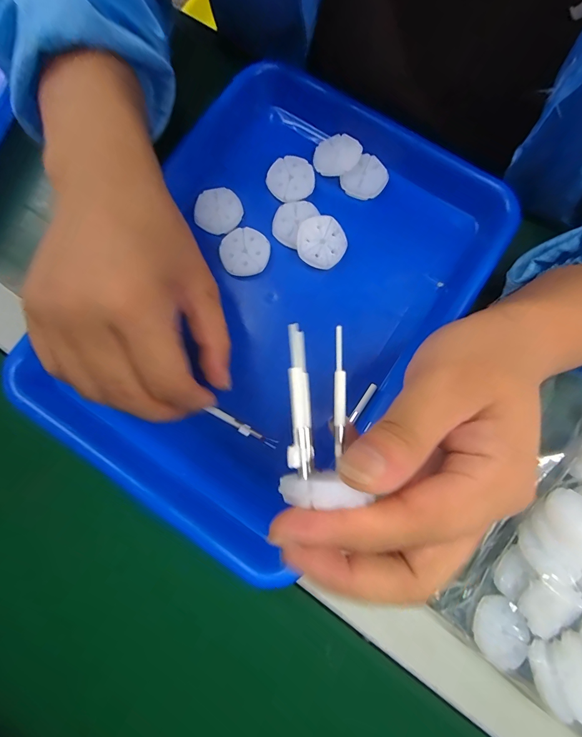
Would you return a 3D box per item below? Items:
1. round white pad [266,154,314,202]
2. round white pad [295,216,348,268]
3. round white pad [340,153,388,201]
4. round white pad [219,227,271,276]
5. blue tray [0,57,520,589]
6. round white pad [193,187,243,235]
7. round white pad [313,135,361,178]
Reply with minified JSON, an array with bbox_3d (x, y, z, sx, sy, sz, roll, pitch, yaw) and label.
[{"bbox_3d":[0.000,-0.153,0.282,0.037,0.004,0.039,0,80,1],"label":"round white pad"},{"bbox_3d":[0.023,-0.097,0.268,0.037,0.004,0.038,-1,96,-6],"label":"round white pad"},{"bbox_3d":[0.061,-0.153,0.283,0.036,0.008,0.030,-44,82,-6],"label":"round white pad"},{"bbox_3d":[-0.036,-0.091,0.272,0.037,0.004,0.037,0,80,1],"label":"round white pad"},{"bbox_3d":[-0.015,-0.058,0.265,0.240,0.034,0.346,32,82,7],"label":"blue tray"},{"bbox_3d":[-0.059,-0.126,0.282,0.036,0.005,0.038,0,80,1],"label":"round white pad"},{"bbox_3d":[0.037,-0.172,0.284,0.037,0.007,0.031,-23,80,-3],"label":"round white pad"}]

